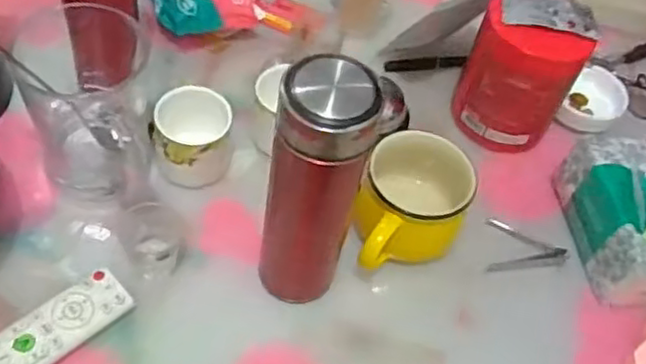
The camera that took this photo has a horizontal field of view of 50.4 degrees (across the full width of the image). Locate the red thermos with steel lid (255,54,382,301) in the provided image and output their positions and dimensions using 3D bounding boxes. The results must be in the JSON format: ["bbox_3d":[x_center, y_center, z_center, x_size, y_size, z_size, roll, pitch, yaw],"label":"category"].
[{"bbox_3d":[-0.006,0.017,0.491,0.060,0.246,0.063,18,54,3],"label":"red thermos with steel lid"}]

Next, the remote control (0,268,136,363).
[{"bbox_3d":[-0.221,0.122,0.505,0.160,0.019,0.048,-35,67,-29],"label":"remote control"}]

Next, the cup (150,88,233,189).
[{"bbox_3d":[-0.115,-0.037,0.608,0.068,0.075,0.058,-8,56,-15],"label":"cup"}]

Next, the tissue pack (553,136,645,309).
[{"bbox_3d":[0.277,0.035,0.616,0.089,0.078,0.138,-2,55,-11],"label":"tissue pack"}]

